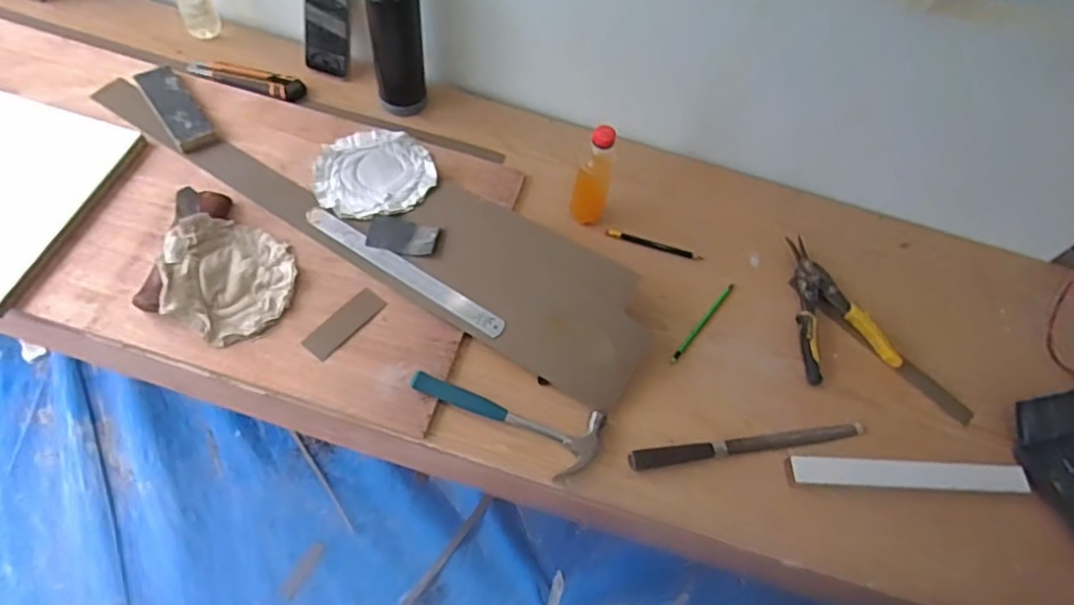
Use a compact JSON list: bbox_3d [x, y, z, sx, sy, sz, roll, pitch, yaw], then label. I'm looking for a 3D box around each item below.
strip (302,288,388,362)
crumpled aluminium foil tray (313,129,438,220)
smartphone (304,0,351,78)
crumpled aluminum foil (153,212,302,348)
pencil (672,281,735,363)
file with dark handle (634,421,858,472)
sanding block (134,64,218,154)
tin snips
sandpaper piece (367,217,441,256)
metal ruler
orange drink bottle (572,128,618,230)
[{"bbox_3d":[-0.256,0.026,0.830,0.039,0.010,0.115,36,63,13],"label":"strip"},{"bbox_3d":[-0.250,-0.203,0.959,0.176,0.018,0.175,-9,62,-11],"label":"crumpled aluminium foil tray"},{"bbox_3d":[-0.347,-0.464,1.027,0.078,0.167,0.007,14,38,-3],"label":"smartphone"},{"bbox_3d":[-0.413,-0.039,0.830,0.160,0.048,0.185,-11,63,-12],"label":"crumpled aluminum foil"},{"bbox_3d":[0.242,0.028,0.899,0.009,0.004,0.166,38,66,15],"label":"pencil"},{"bbox_3d":[0.278,0.181,0.803,0.319,0.015,0.026,-6,62,-10],"label":"file with dark handle"},{"bbox_3d":[-0.571,-0.312,0.976,0.058,0.020,0.190,-32,69,-22],"label":"sanding block"},{"bbox_3d":[0.415,0.001,0.908,0.140,0.020,0.227,-10,62,-12],"label":"tin snips"},{"bbox_3d":[-0.194,-0.096,0.893,0.103,0.012,0.055,15,60,2],"label":"sandpaper piece"},{"bbox_3d":[-0.191,-0.046,0.875,0.339,0.006,0.029,31,79,13],"label":"metal ruler"},{"bbox_3d":[0.083,-0.180,0.903,0.058,0.184,0.050,11,60,0],"label":"orange drink bottle"}]

